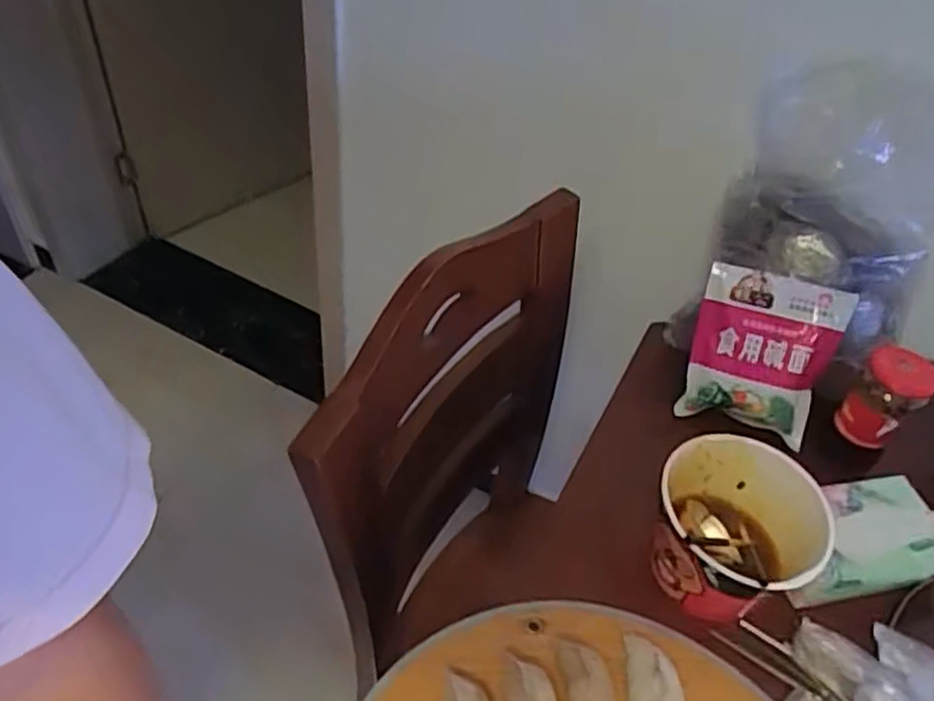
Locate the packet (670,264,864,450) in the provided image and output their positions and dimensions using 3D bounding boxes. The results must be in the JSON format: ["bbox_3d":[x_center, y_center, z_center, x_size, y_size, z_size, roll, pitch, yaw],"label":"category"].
[{"bbox_3d":[0.319,0.005,0.775,0.148,0.170,0.023,13,12,3],"label":"packet"}]

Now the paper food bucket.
[{"bbox_3d":[0.235,0.163,0.642,0.140,0.109,0.145,4,46,-4],"label":"paper food bucket"}]

